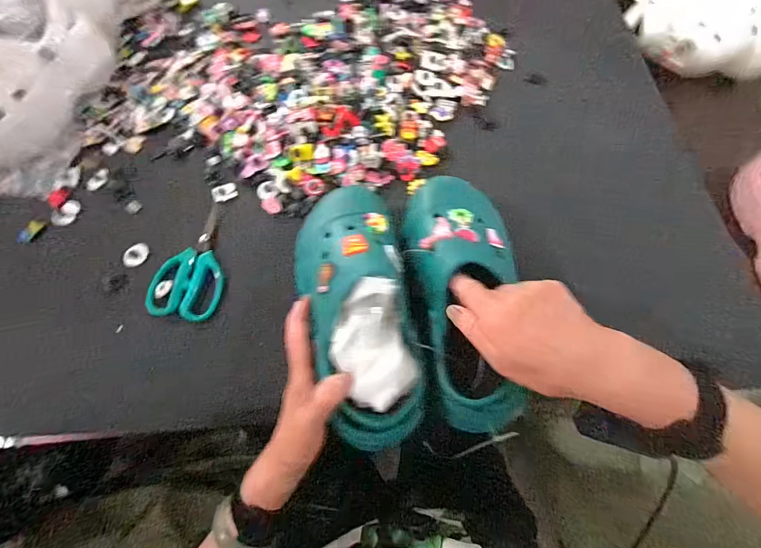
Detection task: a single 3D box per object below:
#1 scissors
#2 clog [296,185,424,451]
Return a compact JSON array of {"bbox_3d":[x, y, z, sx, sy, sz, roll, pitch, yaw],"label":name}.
[{"bbox_3d":[-0.226,-0.017,0.432,0.078,0.013,0.143,7,69,2],"label":"scissors"},{"bbox_3d":[-0.028,0.023,0.331,0.101,0.082,0.249,-12,65,-6],"label":"clog"}]

